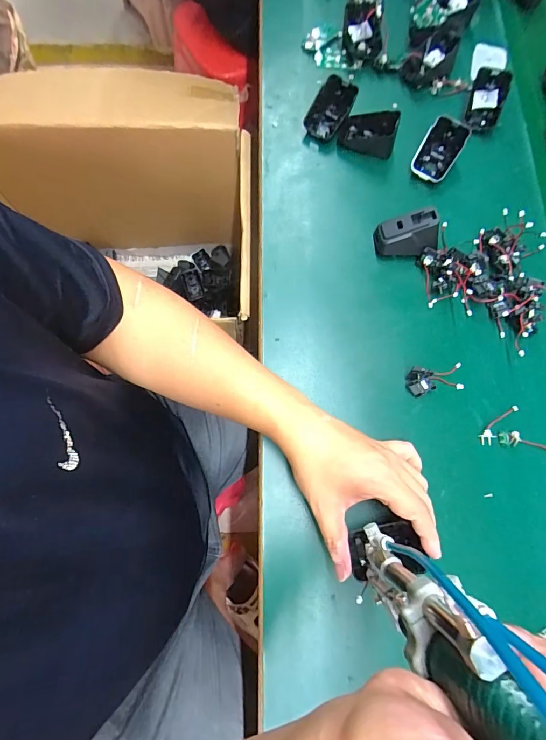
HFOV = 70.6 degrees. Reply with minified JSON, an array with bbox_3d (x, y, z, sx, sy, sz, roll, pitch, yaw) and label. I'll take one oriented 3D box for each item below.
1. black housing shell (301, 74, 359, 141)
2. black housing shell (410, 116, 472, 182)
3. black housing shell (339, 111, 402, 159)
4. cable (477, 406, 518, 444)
[{"bbox_3d":[0.072,-0.331,0.490,0.050,0.013,0.070,31,109,11],"label":"black housing shell"},{"bbox_3d":[0.201,-0.267,0.468,0.046,0.026,0.066,26,119,-3],"label":"black housing shell"},{"bbox_3d":[0.120,-0.299,0.480,0.070,0.040,0.041,24,76,6],"label":"black housing shell"},{"bbox_3d":[0.234,0.055,0.396,0.054,0.010,0.015,-42,79,-10],"label":"cable"}]

